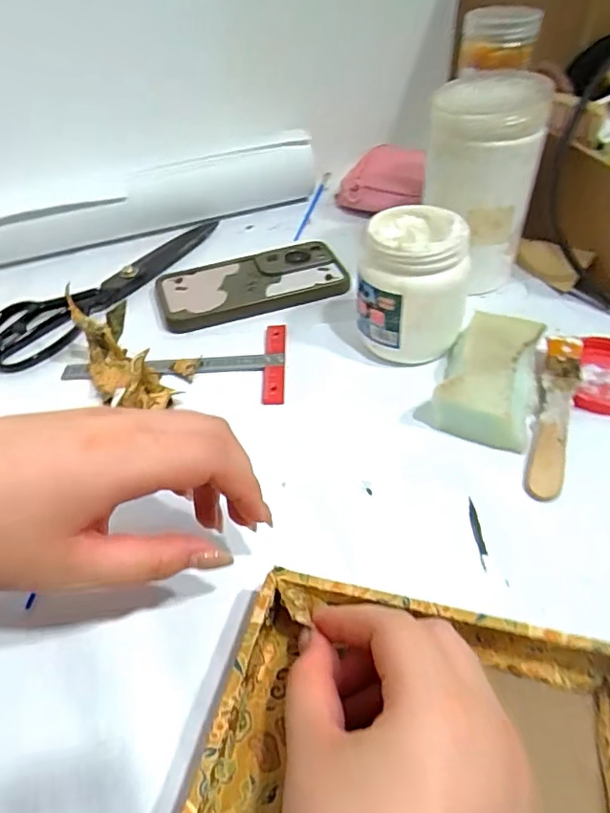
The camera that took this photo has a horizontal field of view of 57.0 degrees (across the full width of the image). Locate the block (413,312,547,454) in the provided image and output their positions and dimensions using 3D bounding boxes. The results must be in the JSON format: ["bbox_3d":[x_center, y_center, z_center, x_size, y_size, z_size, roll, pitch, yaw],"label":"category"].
[{"bbox_3d":[0.126,-0.021,0.380,0.067,0.034,0.098,18,48,20],"label":"block"}]

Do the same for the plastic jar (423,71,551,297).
[{"bbox_3d":[0.136,-0.175,0.446,0.083,0.143,0.075,9,46,13],"label":"plastic jar"}]

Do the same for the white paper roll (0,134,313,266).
[{"bbox_3d":[-0.161,-0.217,0.571,0.346,0.065,0.061,-19,46,-16],"label":"white paper roll"}]

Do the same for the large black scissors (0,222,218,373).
[{"bbox_3d":[-0.164,-0.109,0.499,0.243,0.013,0.071,-35,52,-28],"label":"large black scissors"}]

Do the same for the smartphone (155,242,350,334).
[{"bbox_3d":[-0.047,-0.108,0.494,0.158,0.013,0.076,-15,46,-12],"label":"smartphone"}]

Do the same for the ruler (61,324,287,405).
[{"bbox_3d":[-0.099,-0.031,0.425,0.168,0.005,0.084,-2,44,1],"label":"ruler"}]

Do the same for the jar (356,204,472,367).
[{"bbox_3d":[0.075,-0.084,0.402,0.072,0.095,0.067,2,45,6],"label":"jar"}]

